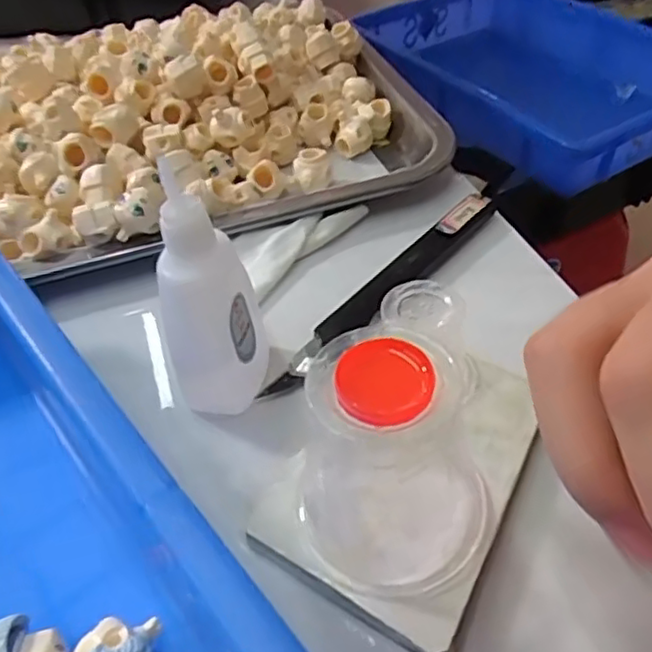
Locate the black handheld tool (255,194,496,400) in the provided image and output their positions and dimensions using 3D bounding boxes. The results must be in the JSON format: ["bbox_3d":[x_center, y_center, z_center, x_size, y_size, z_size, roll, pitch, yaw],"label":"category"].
[{"bbox_3d":[0.027,-0.017,0.285,0.015,0.012,0.146,31,56,30],"label":"black handheld tool"}]

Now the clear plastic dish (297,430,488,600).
[{"bbox_3d":[0.021,0.058,0.209,0.057,0.006,0.056,-8,45,-2],"label":"clear plastic dish"}]

